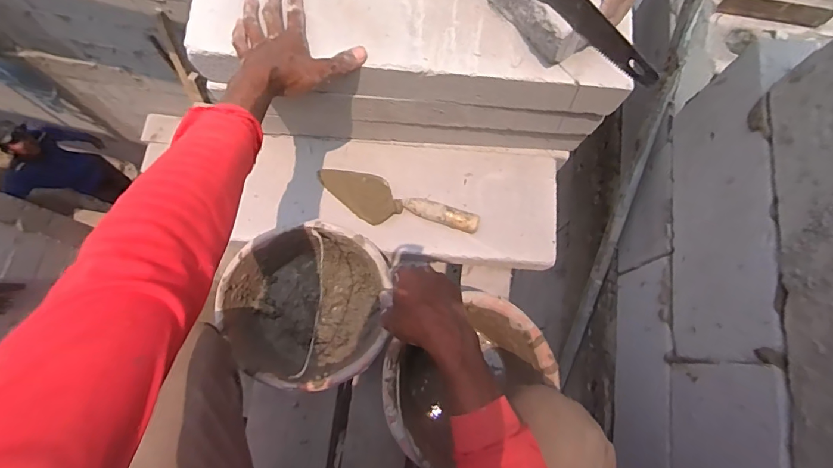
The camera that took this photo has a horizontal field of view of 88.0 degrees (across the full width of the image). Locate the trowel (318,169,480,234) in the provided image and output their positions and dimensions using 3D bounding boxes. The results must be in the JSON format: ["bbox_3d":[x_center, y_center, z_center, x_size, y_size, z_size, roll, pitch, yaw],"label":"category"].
[{"bbox_3d":[-0.034,-0.051,0.733,0.287,0.046,0.083,15,115,0],"label":"trowel"}]

